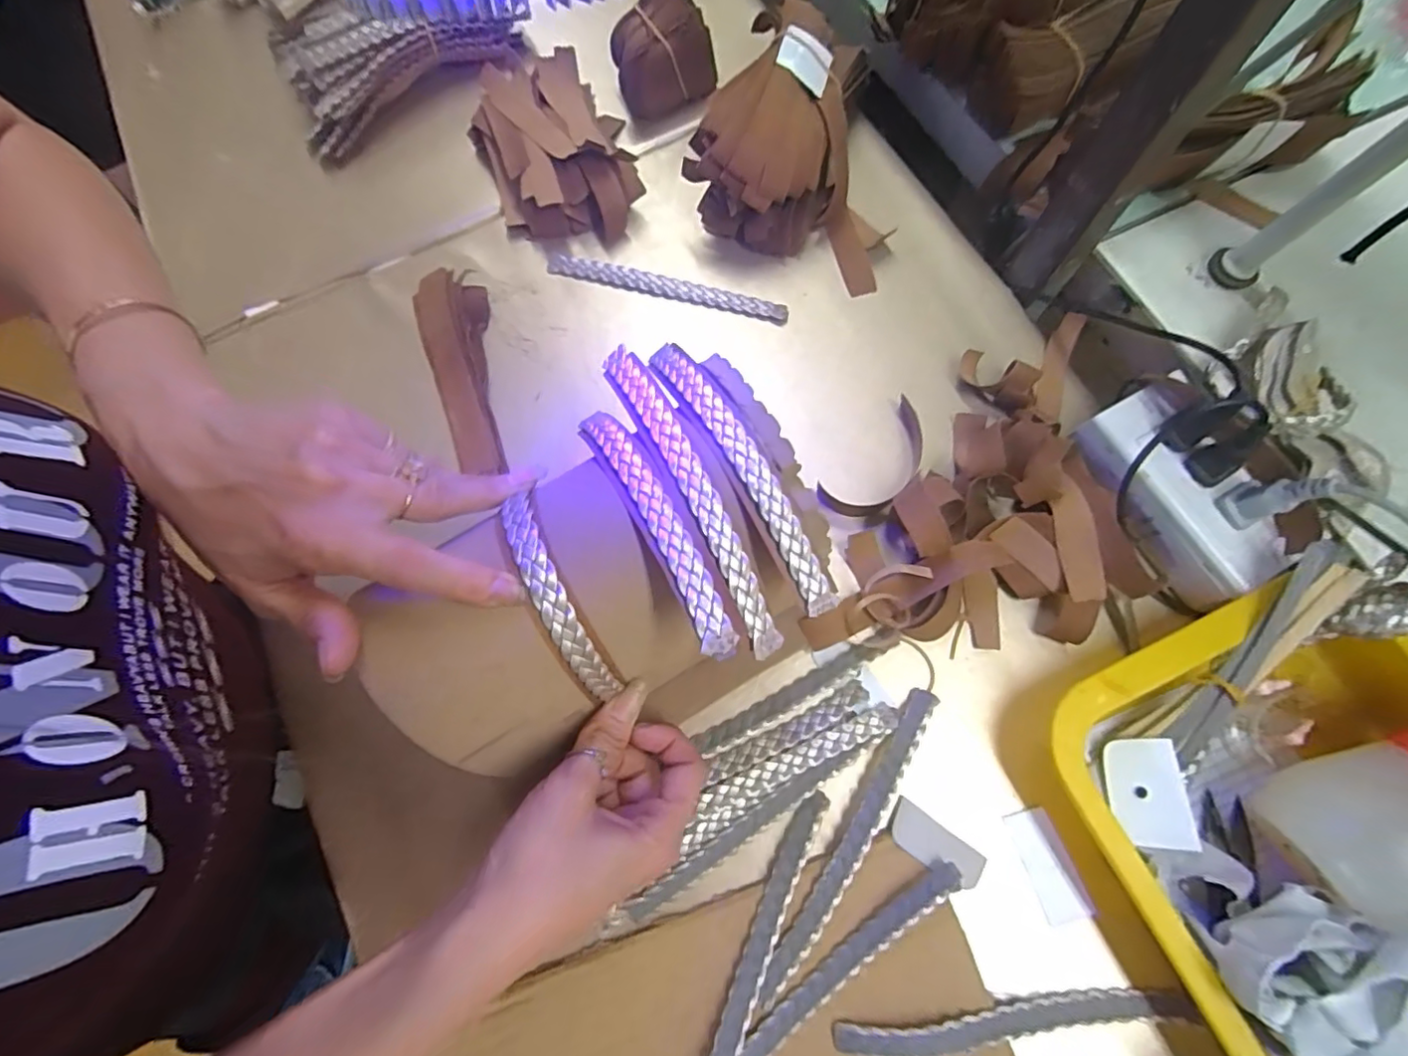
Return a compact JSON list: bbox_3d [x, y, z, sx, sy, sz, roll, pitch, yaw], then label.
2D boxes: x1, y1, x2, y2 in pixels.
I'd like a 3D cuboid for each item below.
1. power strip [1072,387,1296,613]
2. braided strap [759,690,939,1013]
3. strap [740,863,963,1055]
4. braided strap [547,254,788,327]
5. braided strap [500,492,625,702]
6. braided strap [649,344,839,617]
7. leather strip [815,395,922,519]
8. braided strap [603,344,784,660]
[{"bbox_3d":[0.265,-0.020,0.338,0.055,0.030,0.123,-26,74,-7],"label":"power strip"},{"bbox_3d":[0.076,0.159,0.303,0.015,0.007,0.168,31,76,11],"label":"braided strap"},{"bbox_3d":[0.055,0.218,0.282,0.170,0.011,0.013,-36,75,-9],"label":"strap"},{"bbox_3d":[-0.027,-0.165,0.410,0.170,0.007,0.014,15,74,6],"label":"braided strap"},{"bbox_3d":[-0.061,0.036,0.258,0.013,0.028,0.101,-24,105,-6],"label":"braided strap"},{"bbox_3d":[0.015,-0.030,0.264,0.017,0.024,0.146,-28,74,-7],"label":"braided strap"},{"bbox_3d":[0.109,-0.039,0.362,0.038,0.021,0.088,41,78,13],"label":"leather strip"},{"bbox_3d":[-0.007,-0.021,0.264,0.016,0.026,0.161,-26,74,-7],"label":"braided strap"}]

